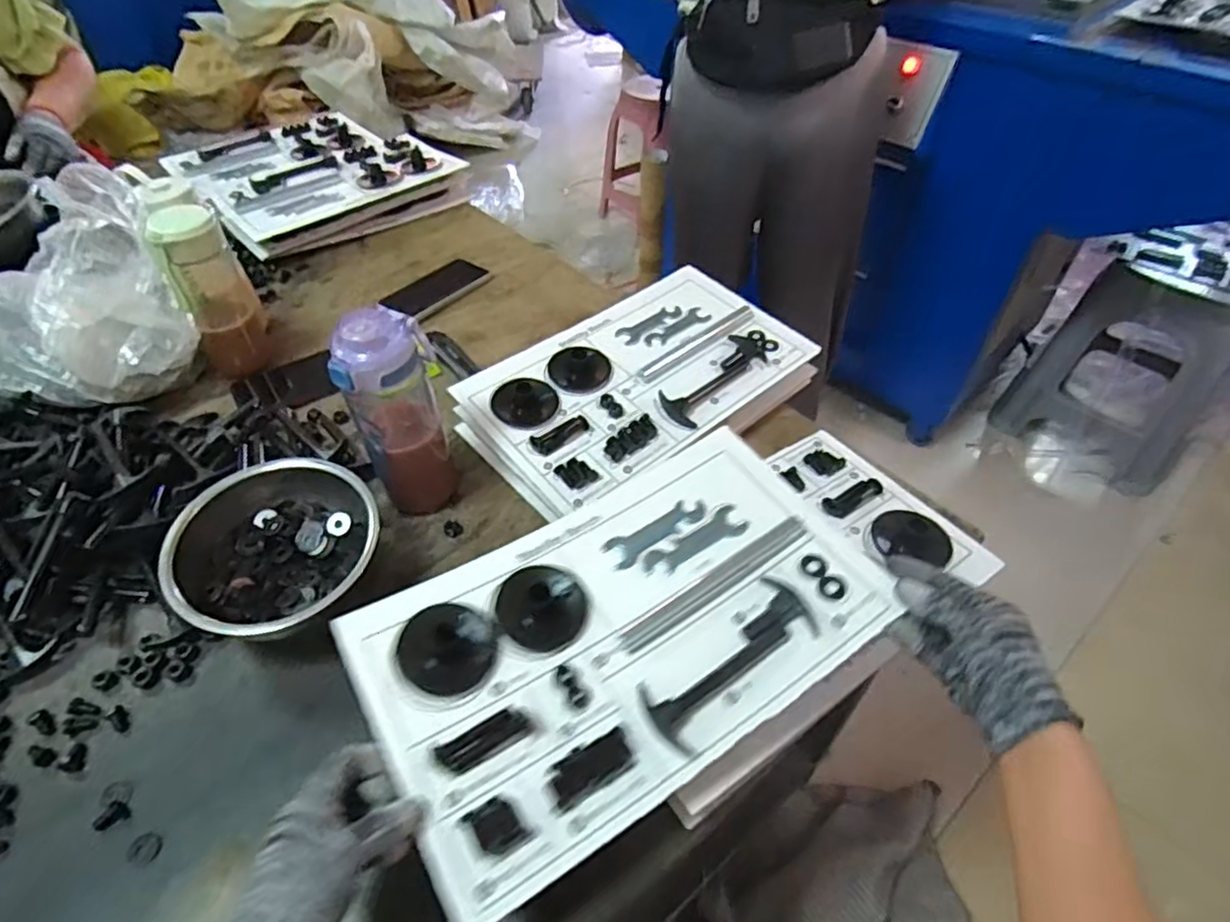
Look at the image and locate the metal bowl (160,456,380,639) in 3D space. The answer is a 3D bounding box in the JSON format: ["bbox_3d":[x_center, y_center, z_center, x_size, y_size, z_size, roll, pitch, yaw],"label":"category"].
[{"bbox_3d":[-0.302,0.084,0.596,0.163,0.088,0.176,0,47,0],"label":"metal bowl"}]

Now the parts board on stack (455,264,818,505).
[{"bbox_3d":[0.030,-0.100,0.756,0.368,0.031,0.232,-32,55,-27],"label":"parts board on stack"}]

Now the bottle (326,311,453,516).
[{"bbox_3d":[-0.198,-0.035,0.610,0.079,0.202,0.063,-15,49,-14],"label":"bottle"}]

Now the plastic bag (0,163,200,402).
[{"bbox_3d":[-0.620,-0.178,0.712,0.272,0.186,0.138,-8,48,-8],"label":"plastic bag"}]

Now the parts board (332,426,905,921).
[{"bbox_3d":[0.008,0.126,0.496,0.369,0.042,0.234,-24,52,-22],"label":"parts board"}]

